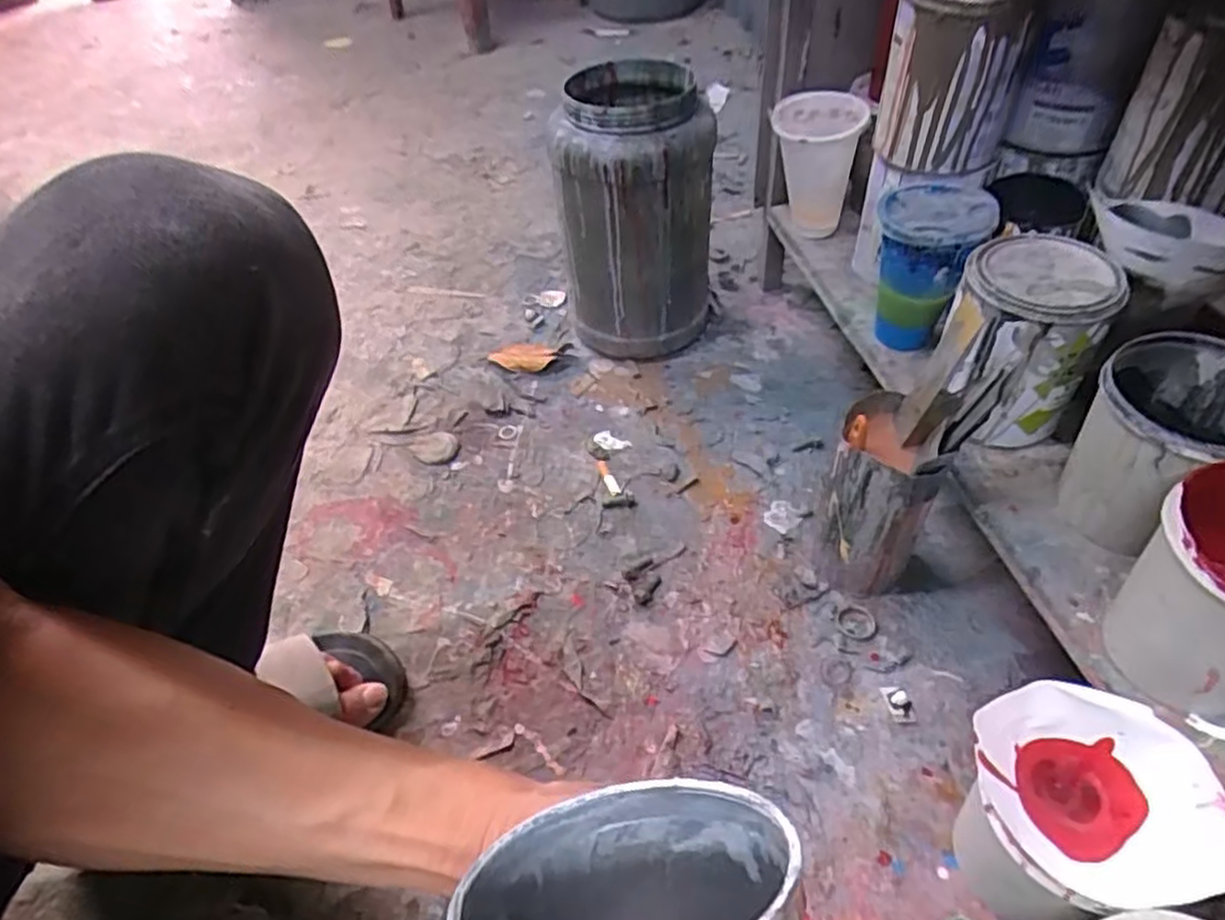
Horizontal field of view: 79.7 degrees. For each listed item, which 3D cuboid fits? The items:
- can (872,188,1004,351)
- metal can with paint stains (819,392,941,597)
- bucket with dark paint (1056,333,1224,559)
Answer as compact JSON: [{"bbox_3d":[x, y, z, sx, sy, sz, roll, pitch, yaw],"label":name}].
[{"bbox_3d":[0.272,-0.169,0.649,0.092,0.129,0.087,15,51,18],"label":"can"},{"bbox_3d":[0.221,0.032,0.615,0.075,0.169,0.093,14,51,19],"label":"metal can with paint stains"},{"bbox_3d":[0.377,-0.005,0.508,0.109,0.122,0.103,-34,54,-24],"label":"bucket with dark paint"}]

